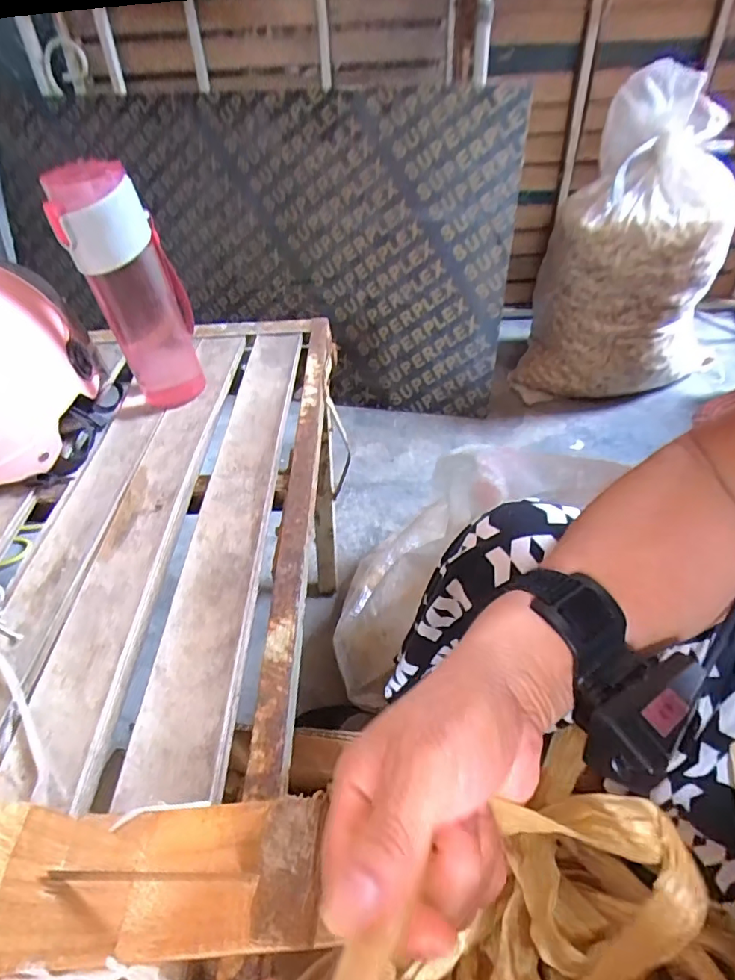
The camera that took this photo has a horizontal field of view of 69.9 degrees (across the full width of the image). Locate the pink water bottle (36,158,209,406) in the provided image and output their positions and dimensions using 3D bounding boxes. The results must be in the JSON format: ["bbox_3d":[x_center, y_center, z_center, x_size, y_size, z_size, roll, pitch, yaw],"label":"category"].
[{"bbox_3d":[-0.223,-0.189,0.511,0.078,0.217,0.069,-9,45,-6],"label":"pink water bottle"}]

